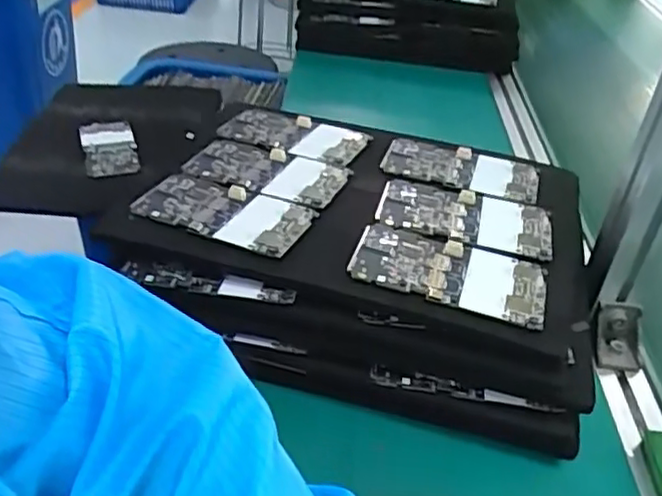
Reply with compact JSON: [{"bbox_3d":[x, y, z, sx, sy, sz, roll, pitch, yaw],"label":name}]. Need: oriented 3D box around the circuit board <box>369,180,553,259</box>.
[{"bbox_3d":[0.103,-0.025,0.508,0.130,0.005,0.069,9,36,4],"label":"circuit board"}]

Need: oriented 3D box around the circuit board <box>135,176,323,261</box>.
[{"bbox_3d":[-0.080,-0.027,0.496,0.128,0.012,0.062,19,38,16],"label":"circuit board"}]

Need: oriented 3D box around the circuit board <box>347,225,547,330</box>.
[{"bbox_3d":[0.081,0.016,0.456,0.128,0.010,0.065,13,37,9],"label":"circuit board"}]

